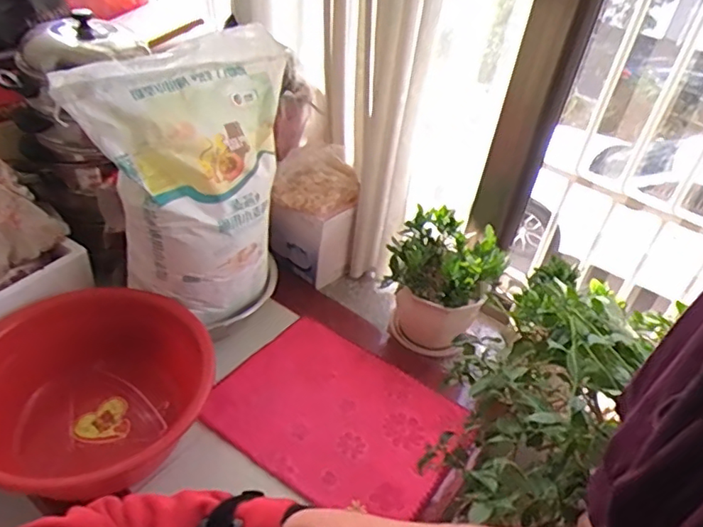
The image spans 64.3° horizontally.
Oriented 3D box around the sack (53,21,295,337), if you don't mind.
[{"bbox_3d":[-0.350,-0.204,1.217,0.353,0.518,0.386,8,39,1],"label":"sack"}]

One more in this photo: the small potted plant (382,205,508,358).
[{"bbox_3d":[0.210,0.048,1.346,0.236,0.288,0.213,14,40,8],"label":"small potted plant"}]

